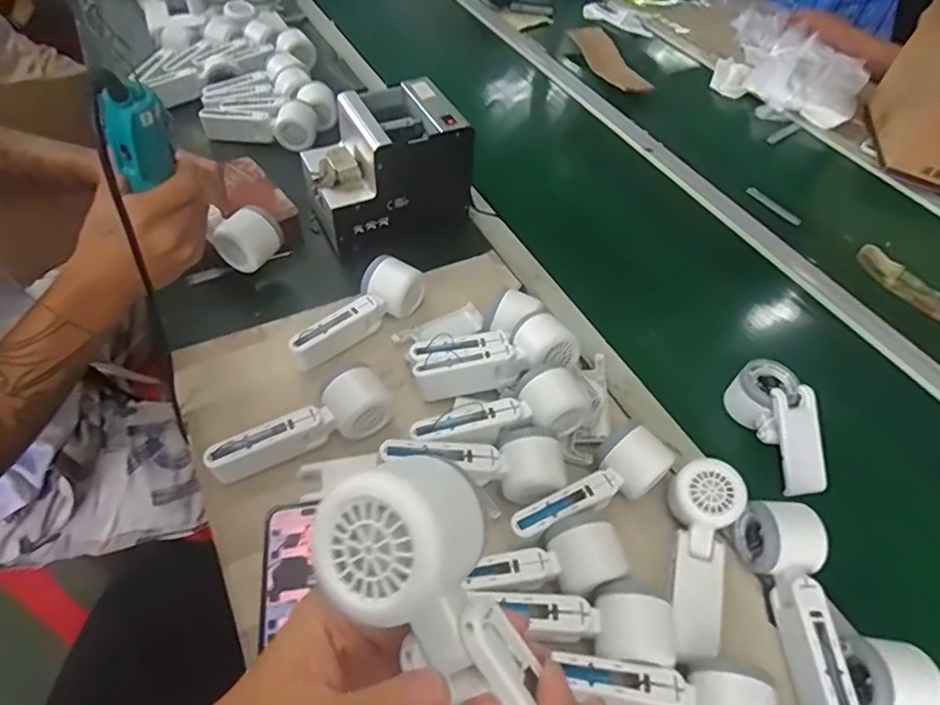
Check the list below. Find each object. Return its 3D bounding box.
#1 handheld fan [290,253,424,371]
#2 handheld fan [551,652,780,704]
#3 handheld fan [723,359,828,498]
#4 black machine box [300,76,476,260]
[{"bbox_3d":[-0.123,-0.044,0.611,0.163,0.050,0.053,-36,63,-29],"label":"handheld fan"},{"bbox_3d":[0.136,0.244,0.405,0.160,0.046,0.058,15,52,6],"label":"handheld fan"},{"bbox_3d":[0.310,0.070,0.556,0.052,0.055,0.128,-5,52,-10],"label":"handheld fan"},{"bbox_3d":[-0.105,-0.231,0.695,0.178,0.149,0.126,-17,56,-19],"label":"black machine box"}]

